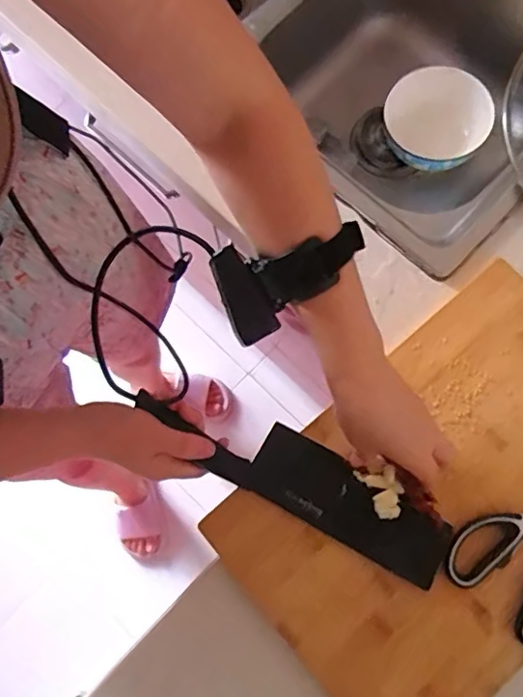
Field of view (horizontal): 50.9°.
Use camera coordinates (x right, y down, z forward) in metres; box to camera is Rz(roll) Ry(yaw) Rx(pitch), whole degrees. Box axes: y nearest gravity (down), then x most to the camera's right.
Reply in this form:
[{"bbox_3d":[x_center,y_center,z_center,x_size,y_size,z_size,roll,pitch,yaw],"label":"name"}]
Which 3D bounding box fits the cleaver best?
[{"bbox_3d":[0.026,0.108,0.477,0.286,0.017,0.064,28,79,6],"label":"cleaver"}]

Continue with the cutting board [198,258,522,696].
[{"bbox_3d":[0.170,0.131,0.481,0.375,0.029,0.255,-40,79,-8],"label":"cutting board"}]

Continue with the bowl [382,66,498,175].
[{"bbox_3d":[0.235,-0.292,0.713,0.129,0.052,0.120,0,77,1],"label":"bowl"}]

